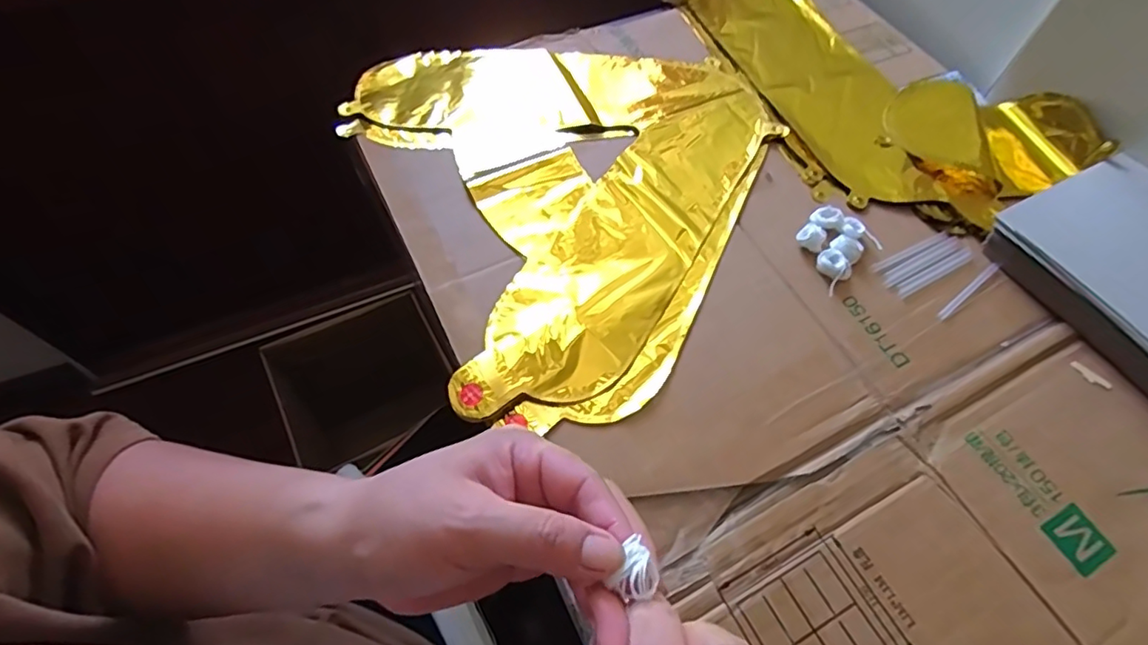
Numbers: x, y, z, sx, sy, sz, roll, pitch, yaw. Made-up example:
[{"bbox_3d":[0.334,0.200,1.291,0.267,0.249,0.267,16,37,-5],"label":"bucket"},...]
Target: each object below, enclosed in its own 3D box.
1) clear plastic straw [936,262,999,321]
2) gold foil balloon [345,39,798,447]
[{"bbox_3d":[0.304,-0.024,0.448,0.080,0.004,0.007,-34,66,-20],"label":"clear plastic straw"},{"bbox_3d":[0.018,-0.129,0.490,0.342,0.010,0.390,-22,63,-14],"label":"gold foil balloon"}]

